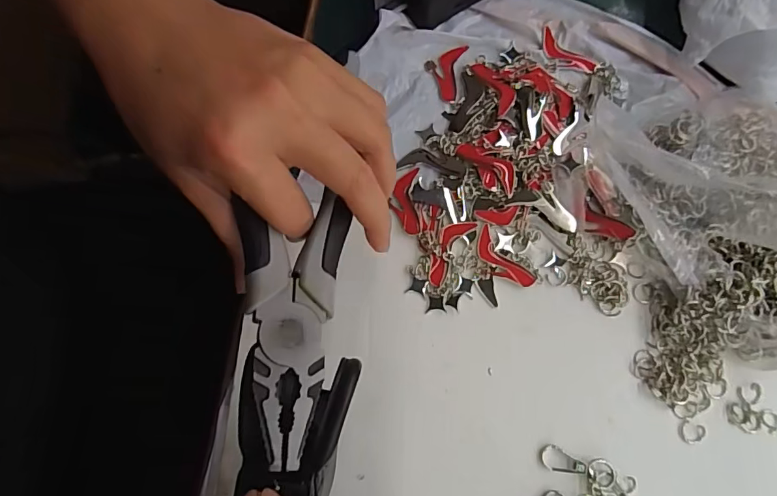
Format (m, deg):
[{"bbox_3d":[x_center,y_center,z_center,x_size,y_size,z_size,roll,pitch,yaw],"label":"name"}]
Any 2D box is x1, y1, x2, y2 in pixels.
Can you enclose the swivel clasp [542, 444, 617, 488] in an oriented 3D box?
[{"bbox_3d":[0.107,0.123,0.266,0.041,0.004,0.015,17,78,5],"label":"swivel clasp"}]

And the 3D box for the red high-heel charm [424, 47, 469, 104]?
[{"bbox_3d":[0.038,-0.125,0.334,0.026,0.004,0.046,13,77,4],"label":"red high-heel charm"}]

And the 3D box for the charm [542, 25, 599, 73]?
[{"bbox_3d":[0.125,-0.137,0.334,0.046,0.004,0.018,41,81,10],"label":"charm"}]

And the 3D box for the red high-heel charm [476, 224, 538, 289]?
[{"bbox_3d":[0.070,0.008,0.295,0.018,0.004,0.046,-39,79,-8],"label":"red high-heel charm"}]

